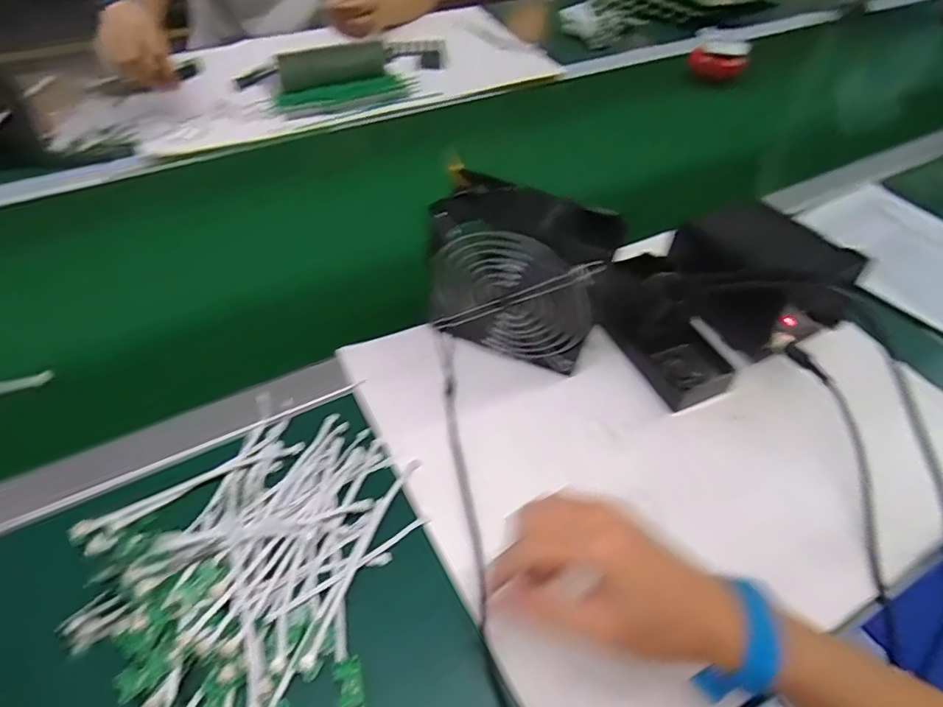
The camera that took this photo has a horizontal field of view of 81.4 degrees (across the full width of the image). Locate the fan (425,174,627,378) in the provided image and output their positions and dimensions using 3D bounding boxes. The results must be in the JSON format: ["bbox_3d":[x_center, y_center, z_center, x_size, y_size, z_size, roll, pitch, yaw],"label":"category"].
[{"bbox_3d":[0.041,-0.066,0.486,0.151,0.151,0.064,19,51,13],"label":"fan"}]

